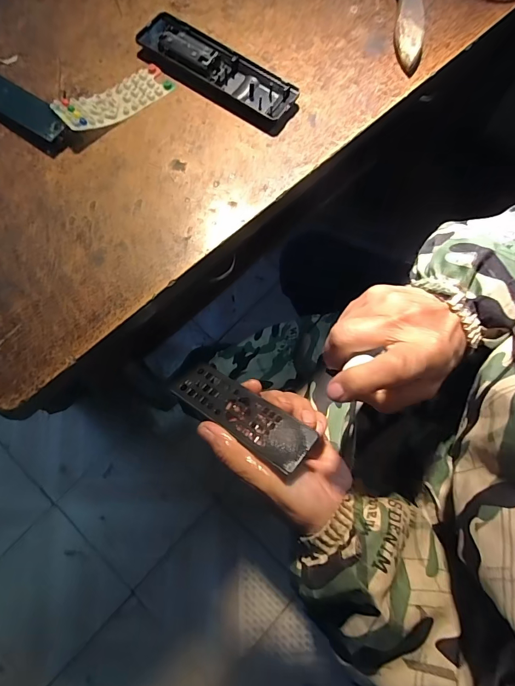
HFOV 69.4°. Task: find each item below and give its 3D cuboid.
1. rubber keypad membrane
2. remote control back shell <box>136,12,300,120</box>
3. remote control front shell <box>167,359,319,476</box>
[{"bbox_3d":[-0.114,-0.197,0.298,0.092,0.012,0.035,-39,80,-21],"label":"rubber keypad membrane"},{"bbox_3d":[-0.034,-0.230,0.312,0.140,0.020,0.039,32,80,7],"label":"remote control back shell"},{"bbox_3d":[-0.016,0.055,0.302,0.129,0.011,0.037,27,57,31],"label":"remote control front shell"}]

